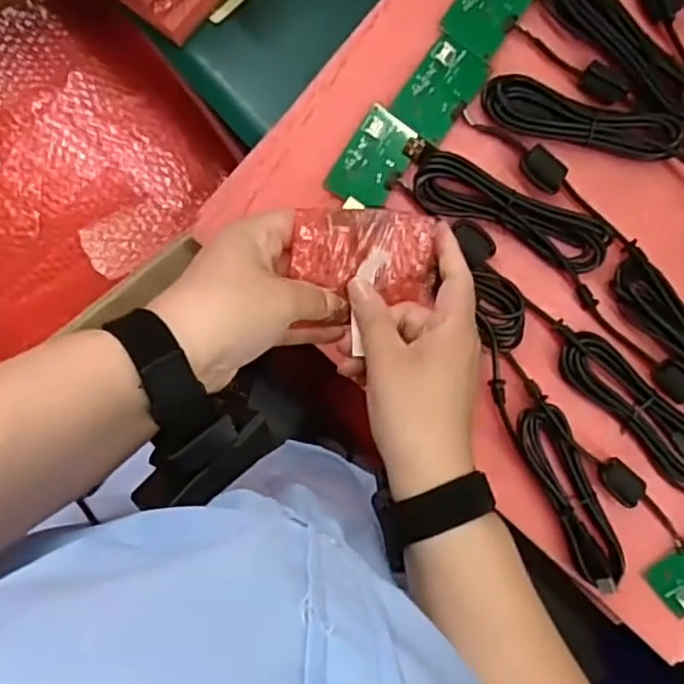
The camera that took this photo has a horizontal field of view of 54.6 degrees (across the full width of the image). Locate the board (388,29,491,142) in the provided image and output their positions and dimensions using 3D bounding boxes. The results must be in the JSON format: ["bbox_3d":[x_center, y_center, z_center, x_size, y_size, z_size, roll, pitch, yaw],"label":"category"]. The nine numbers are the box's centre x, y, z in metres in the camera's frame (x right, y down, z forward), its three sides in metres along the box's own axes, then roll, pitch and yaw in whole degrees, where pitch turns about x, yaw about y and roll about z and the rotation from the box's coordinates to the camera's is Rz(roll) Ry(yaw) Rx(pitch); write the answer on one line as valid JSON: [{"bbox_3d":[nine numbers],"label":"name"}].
[{"bbox_3d":[0.071,-0.182,0.479,0.043,0.008,0.068,34,89,-3],"label":"board"}]

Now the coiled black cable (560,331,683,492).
[{"bbox_3d":[0.222,0.053,0.485,0.040,0.018,0.152,-45,93,-1],"label":"coiled black cable"}]

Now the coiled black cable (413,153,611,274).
[{"bbox_3d":[0.121,-0.092,0.476,0.146,0.014,0.038,24,90,-3],"label":"coiled black cable"}]

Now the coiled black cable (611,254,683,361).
[{"bbox_3d":[0.256,0.004,0.482,0.035,0.016,0.156,-43,93,-1],"label":"coiled black cable"}]

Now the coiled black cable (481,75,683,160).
[{"bbox_3d":[0.172,-0.156,0.470,0.145,0.021,0.031,12,91,-3],"label":"coiled black cable"}]

